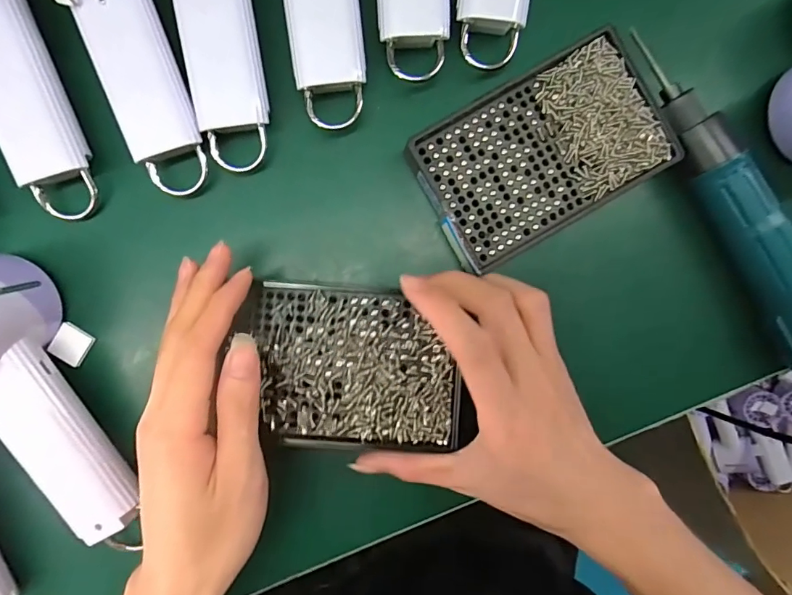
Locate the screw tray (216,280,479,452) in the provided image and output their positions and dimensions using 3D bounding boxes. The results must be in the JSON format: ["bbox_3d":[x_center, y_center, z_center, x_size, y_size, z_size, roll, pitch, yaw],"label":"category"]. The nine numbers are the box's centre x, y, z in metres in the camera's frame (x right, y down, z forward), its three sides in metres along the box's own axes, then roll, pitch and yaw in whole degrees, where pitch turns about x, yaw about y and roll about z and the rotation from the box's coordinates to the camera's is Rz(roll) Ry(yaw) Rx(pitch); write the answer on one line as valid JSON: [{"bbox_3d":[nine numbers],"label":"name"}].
[{"bbox_3d":[-0.022,0.039,0.255,0.122,0.017,0.088,3,92,-1],"label":"screw tray"}]

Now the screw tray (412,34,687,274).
[{"bbox_3d":[0.085,-0.085,0.279,0.138,0.033,0.088,-30,92,0],"label":"screw tray"}]

